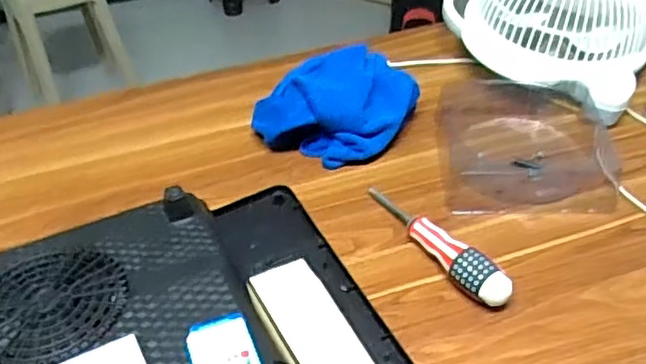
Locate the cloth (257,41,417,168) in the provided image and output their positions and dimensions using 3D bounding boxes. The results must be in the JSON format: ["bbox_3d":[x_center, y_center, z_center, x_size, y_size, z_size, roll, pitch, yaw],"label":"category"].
[{"bbox_3d":[0.022,-0.083,0.725,0.175,0.074,0.119,-19,44,-19],"label":"cloth"}]

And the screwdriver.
[{"bbox_3d":[0.098,0.052,0.600,0.032,0.038,0.181,-25,46,-25],"label":"screwdriver"}]

